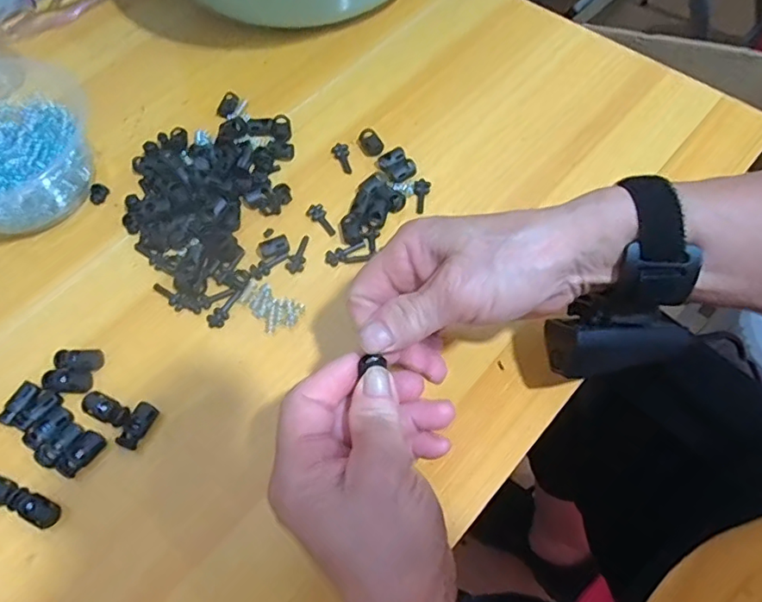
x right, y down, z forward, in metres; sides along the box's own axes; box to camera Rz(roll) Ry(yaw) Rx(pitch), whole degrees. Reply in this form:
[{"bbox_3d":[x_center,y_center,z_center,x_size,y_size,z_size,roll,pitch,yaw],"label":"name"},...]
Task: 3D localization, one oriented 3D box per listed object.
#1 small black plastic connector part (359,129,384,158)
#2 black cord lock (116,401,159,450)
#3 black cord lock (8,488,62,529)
[{"bbox_3d":[-0.008,-0.120,0.414,0.015,0.007,0.022,-34,66,-16],"label":"small black plastic connector part"},{"bbox_3d":[-0.142,0.073,0.320,0.013,0.008,0.027,19,64,11],"label":"black cord lock"},{"bbox_3d":[-0.191,0.113,0.301,0.028,0.007,0.013,26,66,14],"label":"black cord lock"}]

